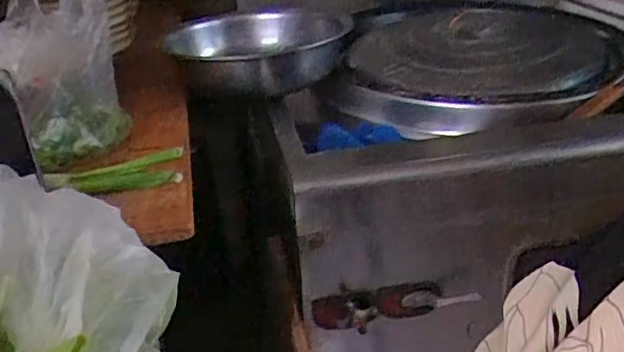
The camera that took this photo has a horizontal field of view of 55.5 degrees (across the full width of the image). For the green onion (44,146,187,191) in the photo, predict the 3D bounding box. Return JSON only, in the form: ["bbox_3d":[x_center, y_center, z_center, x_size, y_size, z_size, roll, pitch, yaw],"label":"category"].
[{"bbox_3d":[-0.235,0.000,0.709,0.157,0.037,0.031,-10,28,-14],"label":"green onion"}]

